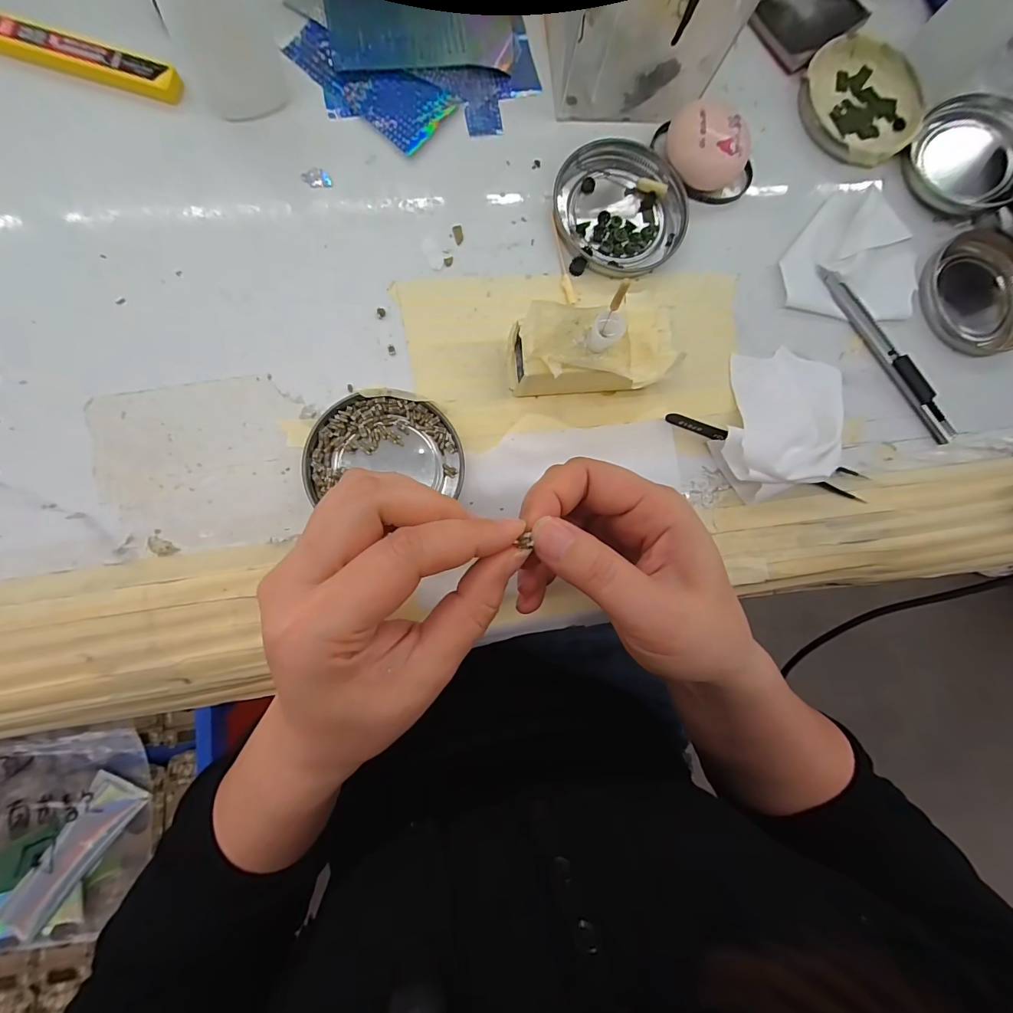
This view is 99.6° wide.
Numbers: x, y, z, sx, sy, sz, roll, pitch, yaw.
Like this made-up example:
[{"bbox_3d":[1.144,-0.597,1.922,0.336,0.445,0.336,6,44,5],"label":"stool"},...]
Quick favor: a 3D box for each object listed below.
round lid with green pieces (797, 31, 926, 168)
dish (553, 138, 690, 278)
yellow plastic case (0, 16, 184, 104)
[{"bbox_3d":[0.228,-0.260,0.276,0.081,0.011,0.078,0,86,-6],"label":"round lid with green pieces"},{"bbox_3d":[0.067,-0.178,0.252,0.075,0.008,0.078,0,86,-6],"label":"dish"},{"bbox_3d":[-0.225,-0.234,0.223,0.099,0.012,0.016,11,85,-6],"label":"yellow plastic case"}]

